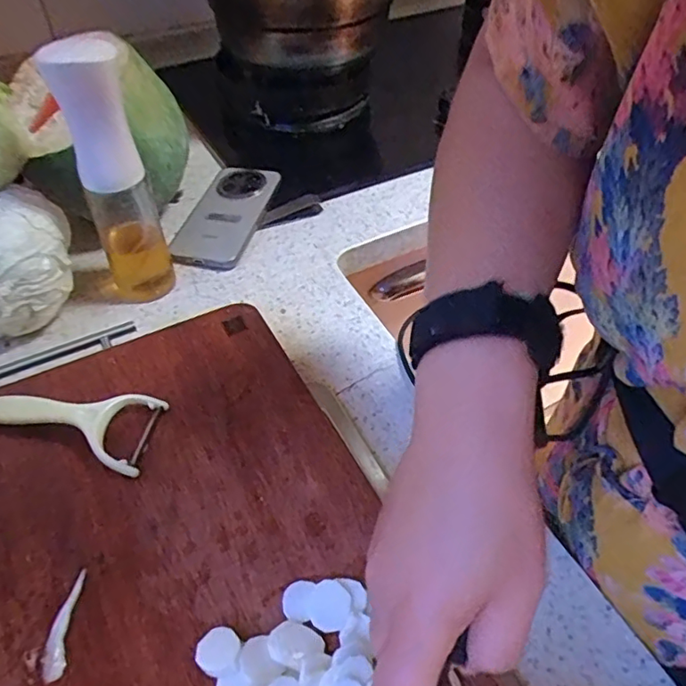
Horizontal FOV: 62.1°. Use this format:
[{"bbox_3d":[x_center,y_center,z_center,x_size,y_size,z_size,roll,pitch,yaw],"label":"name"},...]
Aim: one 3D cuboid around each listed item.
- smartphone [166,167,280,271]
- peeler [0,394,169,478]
[{"bbox_3d":[-0.130,-0.143,0.632,0.088,0.017,0.166,7,48,6],"label":"smartphone"},{"bbox_3d":[-0.197,0.052,0.399,0.127,0.023,0.057,9,49,6],"label":"peeler"}]

